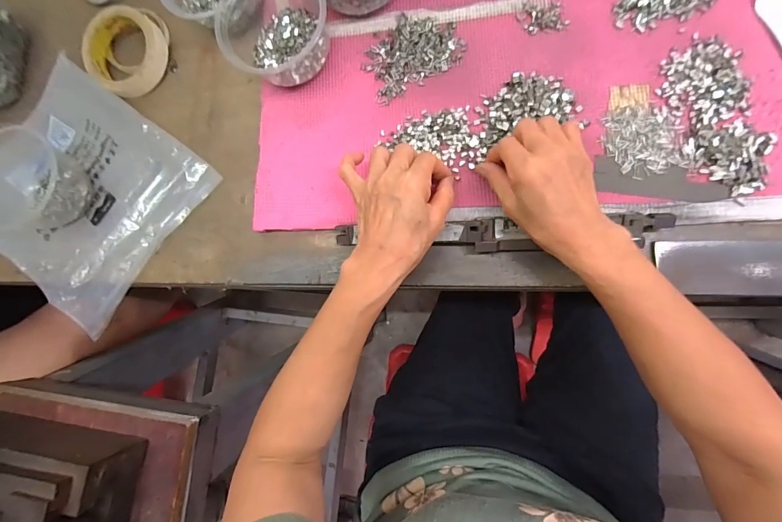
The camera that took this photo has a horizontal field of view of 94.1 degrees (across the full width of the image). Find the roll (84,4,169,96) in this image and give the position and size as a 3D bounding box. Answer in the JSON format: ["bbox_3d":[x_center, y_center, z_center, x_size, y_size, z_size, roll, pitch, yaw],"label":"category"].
[{"bbox_3d":[-0.321,-0.255,0.439,0.093,0.028,0.096,-1,85,8],"label":"roll"}]

